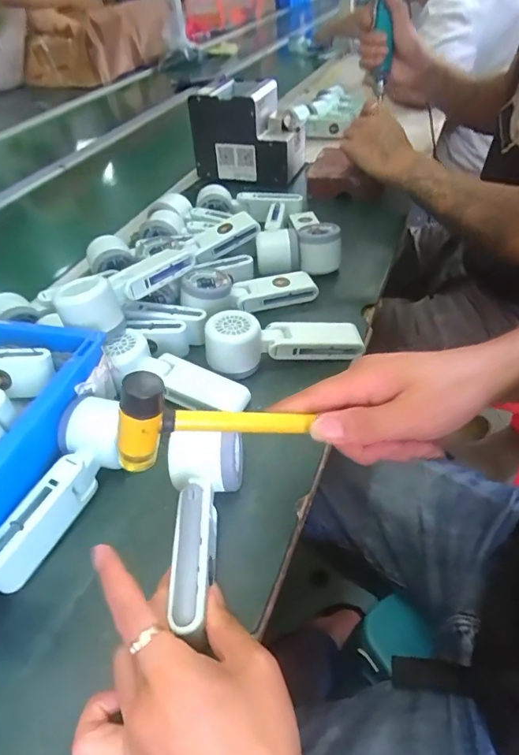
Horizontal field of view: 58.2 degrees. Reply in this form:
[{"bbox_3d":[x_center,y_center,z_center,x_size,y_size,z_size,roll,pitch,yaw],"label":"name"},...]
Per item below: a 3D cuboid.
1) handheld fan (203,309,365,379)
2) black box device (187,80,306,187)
[{"bbox_3d":[0.025,-0.043,0.498,0.165,0.052,0.053,-12,44,-6],"label":"handheld fan"},{"bbox_3d":[-0.020,-0.472,0.895,0.202,0.150,0.139,4,45,11],"label":"black box device"}]

